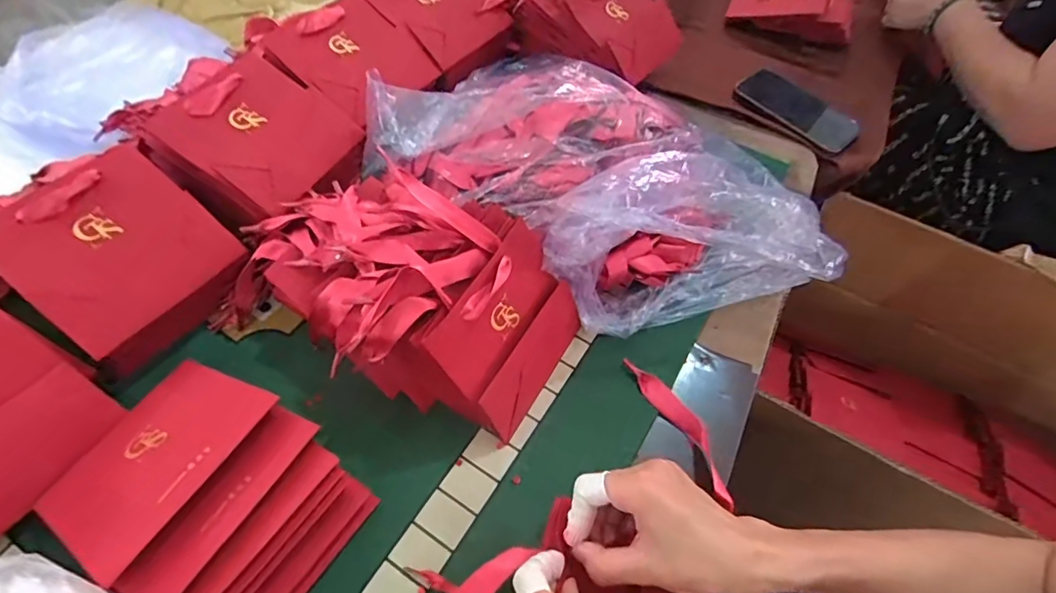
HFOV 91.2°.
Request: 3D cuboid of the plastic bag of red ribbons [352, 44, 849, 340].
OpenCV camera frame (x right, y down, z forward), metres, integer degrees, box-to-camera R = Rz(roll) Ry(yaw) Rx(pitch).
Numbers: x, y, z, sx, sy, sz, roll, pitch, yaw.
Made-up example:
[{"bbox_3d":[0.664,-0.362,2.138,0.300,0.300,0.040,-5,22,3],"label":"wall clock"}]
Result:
[{"bbox_3d":[0.084,-0.125,0.534,0.452,0.136,0.285,35,61,18],"label":"plastic bag of red ribbons"}]

